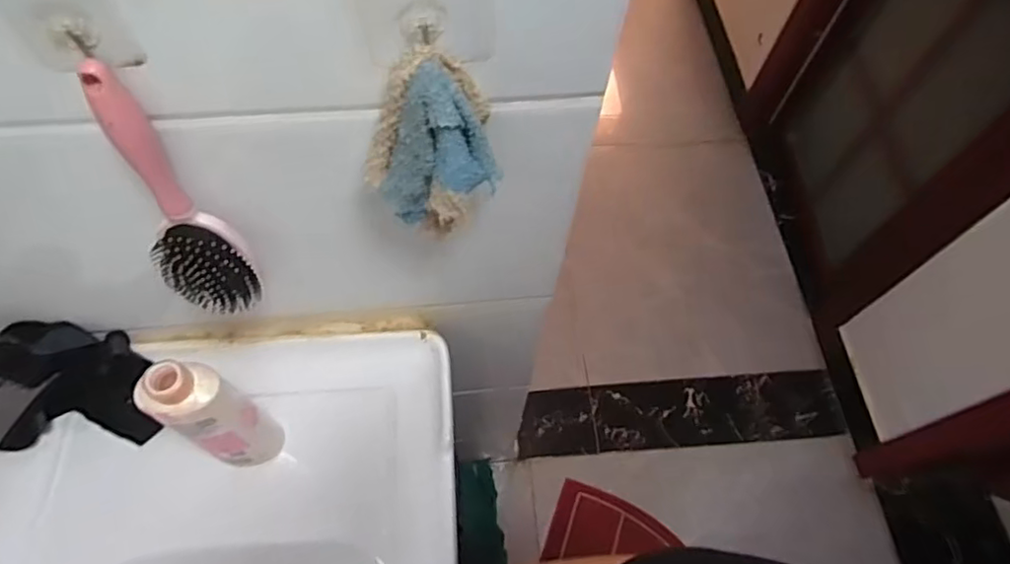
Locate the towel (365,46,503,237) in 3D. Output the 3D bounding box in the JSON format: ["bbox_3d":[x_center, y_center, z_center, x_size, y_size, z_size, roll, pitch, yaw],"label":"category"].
[{"bbox_3d":[-0.047,-0.085,0.402,0.082,0.114,0.058,-8,63,-7],"label":"towel"}]

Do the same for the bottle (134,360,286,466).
[{"bbox_3d":[-0.253,0.121,0.546,0.054,0.186,0.052,1,62,-3],"label":"bottle"}]

